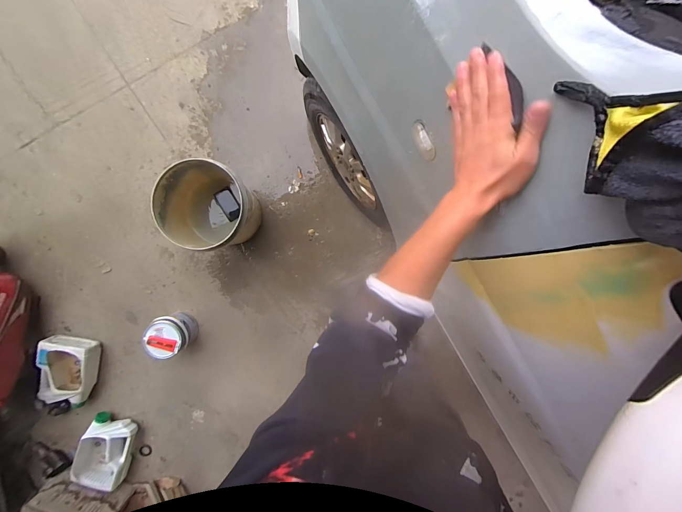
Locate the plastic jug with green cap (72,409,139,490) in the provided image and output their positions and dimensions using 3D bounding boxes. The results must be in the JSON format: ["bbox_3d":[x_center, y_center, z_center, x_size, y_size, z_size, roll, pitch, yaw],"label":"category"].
[{"bbox_3d":[-1.069,0.886,1.352,0.216,0.106,0.297,20,91,-5],"label":"plastic jug with green cap"}]

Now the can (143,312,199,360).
[{"bbox_3d":[-0.738,0.340,1.299,0.171,0.201,0.158,0,93,-2],"label":"can"}]

